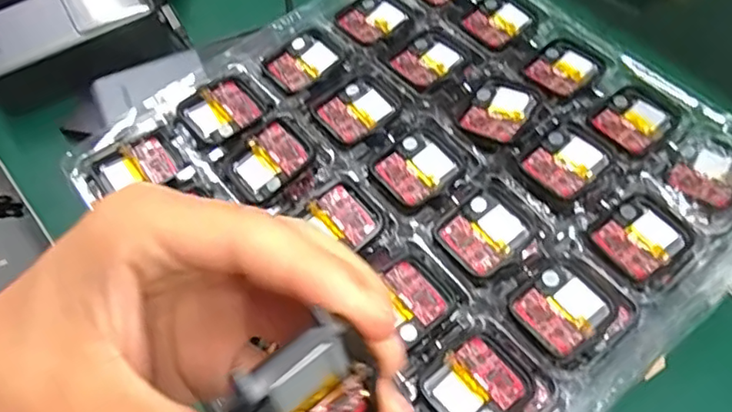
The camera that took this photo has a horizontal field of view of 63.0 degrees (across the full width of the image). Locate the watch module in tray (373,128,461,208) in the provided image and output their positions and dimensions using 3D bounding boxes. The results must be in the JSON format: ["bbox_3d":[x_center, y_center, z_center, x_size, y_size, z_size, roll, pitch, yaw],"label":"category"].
[{"bbox_3d":[0.027,-0.020,0.308,0.038,0.004,0.035,-34,64,-18],"label":"watch module in tray"}]

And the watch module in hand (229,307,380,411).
[{"bbox_3d":[-0.016,0.048,0.147,0.012,0.050,0.035,26,53,40],"label":"watch module in hand"}]

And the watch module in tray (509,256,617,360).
[{"bbox_3d":[0.089,0.047,0.271,0.039,0.007,0.036,-36,64,-19],"label":"watch module in tray"}]

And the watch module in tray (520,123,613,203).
[{"bbox_3d":[0.104,-0.023,0.305,0.039,0.007,0.034,-38,65,-20],"label":"watch module in tray"}]

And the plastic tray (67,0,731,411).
[{"bbox_3d":[0.035,-0.016,0.312,0.287,0.031,0.273,-38,65,-20],"label":"plastic tray"}]

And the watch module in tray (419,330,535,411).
[{"bbox_3d":[0.047,0.076,0.252,0.041,0.008,0.035,-36,64,-19],"label":"watch module in tray"}]

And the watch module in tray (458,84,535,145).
[{"bbox_3d":[0.073,-0.052,0.324,0.033,0.007,0.040,29,63,18],"label":"watch module in tray"}]

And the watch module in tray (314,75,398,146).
[{"bbox_3d":[-0.004,-0.053,0.328,0.039,0.006,0.035,-36,64,-19],"label":"watch module in tray"}]

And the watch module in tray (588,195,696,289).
[{"bbox_3d":[0.133,0.015,0.288,0.042,0.004,0.036,-32,63,-17],"label":"watch module in tray"}]

